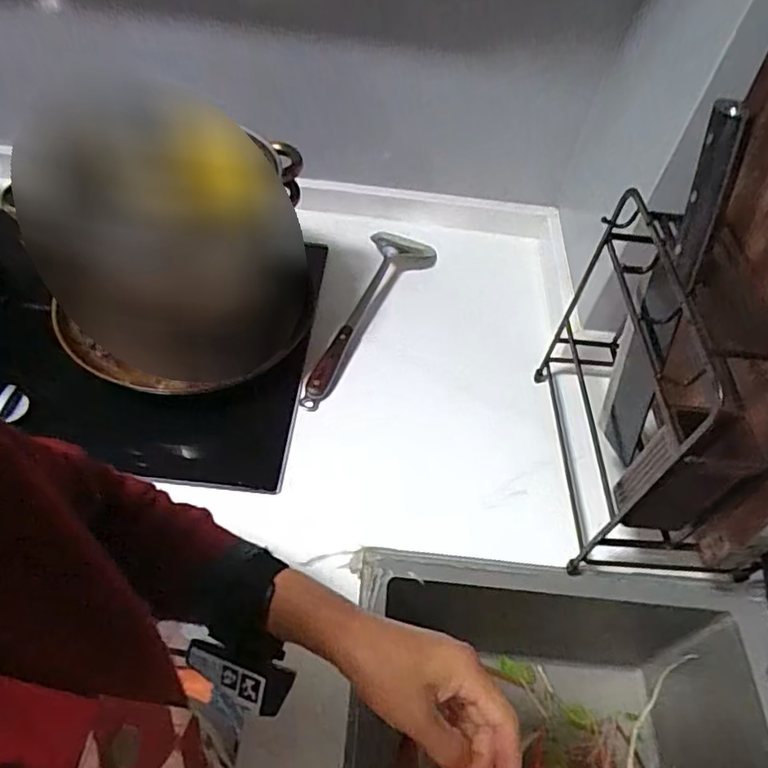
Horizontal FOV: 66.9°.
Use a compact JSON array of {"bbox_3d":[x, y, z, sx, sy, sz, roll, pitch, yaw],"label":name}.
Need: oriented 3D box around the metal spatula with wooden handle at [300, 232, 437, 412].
[{"bbox_3d":[-0.035,-0.104,0.809,0.080,0.054,0.345,24,54,13],"label":"metal spatula with wooden handle"}]

